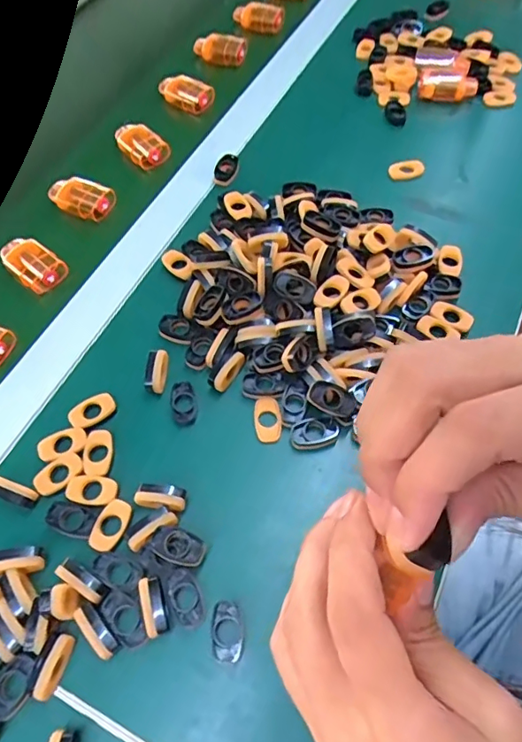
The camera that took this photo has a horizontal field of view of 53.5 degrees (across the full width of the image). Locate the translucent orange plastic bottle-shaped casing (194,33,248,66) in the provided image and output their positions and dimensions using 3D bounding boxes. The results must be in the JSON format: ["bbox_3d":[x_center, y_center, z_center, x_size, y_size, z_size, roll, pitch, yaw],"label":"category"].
[{"bbox_3d":[-0.048,-0.373,0.597,0.061,0.024,0.030,8,62,6],"label":"translucent orange plastic bottle-shaped casing"}]

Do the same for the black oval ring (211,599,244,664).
[{"bbox_3d":[-0.020,0.151,0.301,0.017,0.008,0.033,-2,62,0],"label":"black oval ring"}]

